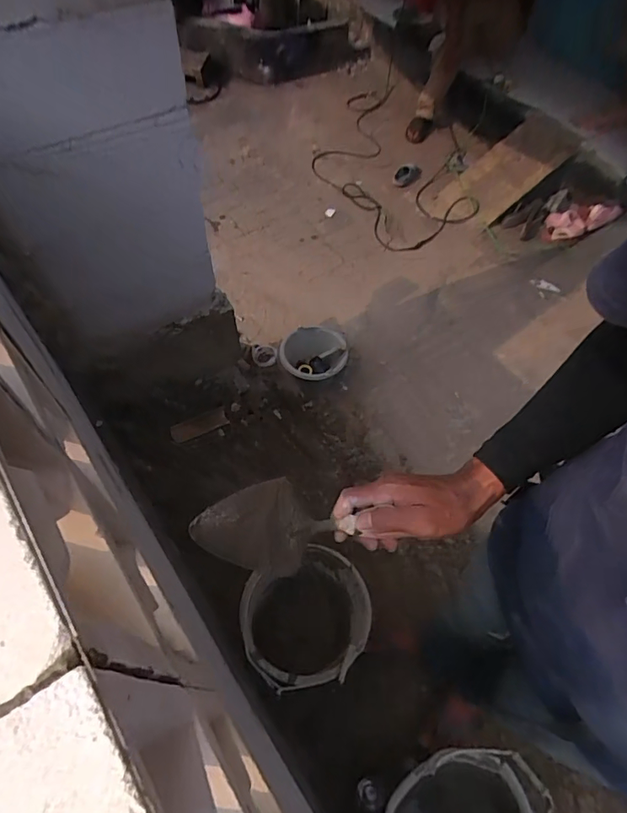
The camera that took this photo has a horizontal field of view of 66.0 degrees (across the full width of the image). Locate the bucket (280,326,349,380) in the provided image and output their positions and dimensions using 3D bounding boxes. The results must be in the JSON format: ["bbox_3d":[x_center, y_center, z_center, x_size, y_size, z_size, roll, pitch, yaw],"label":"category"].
[{"bbox_3d":[-0.001,-0.175,1.793,0.235,0.144,0.223,2,58,-3],"label":"bucket"}]

